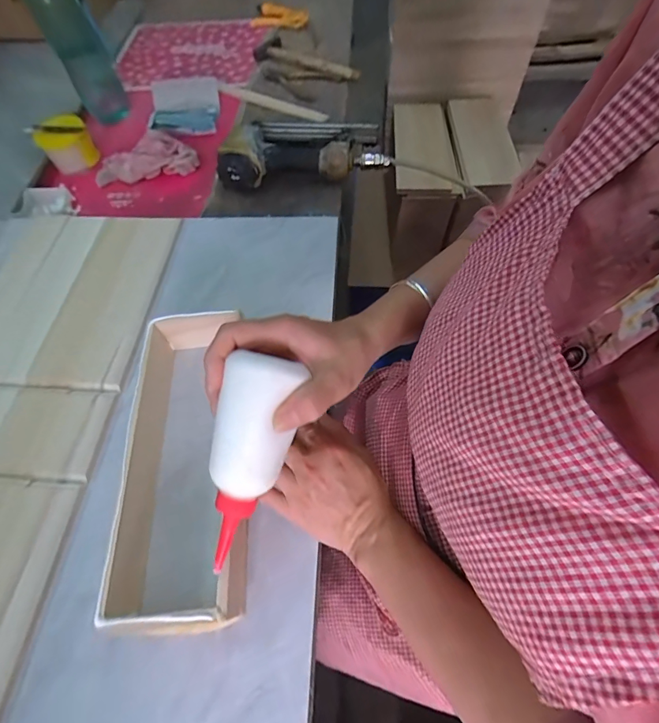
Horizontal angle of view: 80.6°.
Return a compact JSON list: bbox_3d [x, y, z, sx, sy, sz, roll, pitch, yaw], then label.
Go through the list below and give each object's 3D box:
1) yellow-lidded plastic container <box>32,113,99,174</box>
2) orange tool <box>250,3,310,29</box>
[{"bbox_3d":[-0.438,-0.361,0.650,0.080,0.062,0.073,-34,65,-16],"label":"yellow-lidded plastic container"},{"bbox_3d":[-0.110,-0.774,0.869,0.123,0.021,0.060,8,62,7],"label":"orange tool"}]

